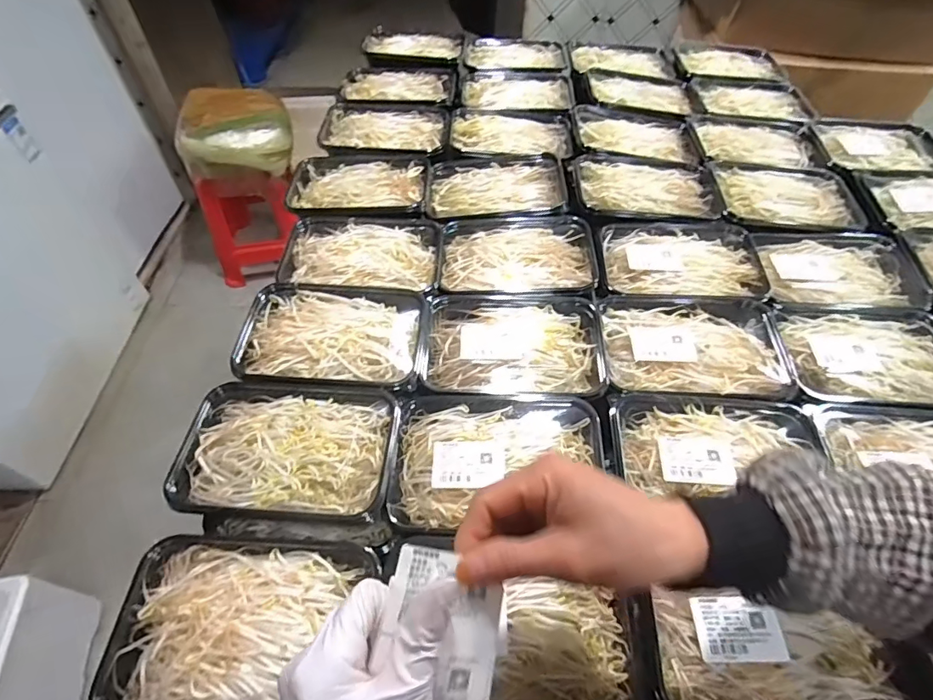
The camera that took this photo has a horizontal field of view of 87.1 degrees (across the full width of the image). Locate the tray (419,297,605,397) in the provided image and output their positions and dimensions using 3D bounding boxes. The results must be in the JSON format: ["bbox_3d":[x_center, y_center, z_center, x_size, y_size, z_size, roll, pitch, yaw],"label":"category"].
[{"bbox_3d":[0.049,-0.005,0.509,0.183,0.034,0.120,4,52,0],"label":"tray"}]

